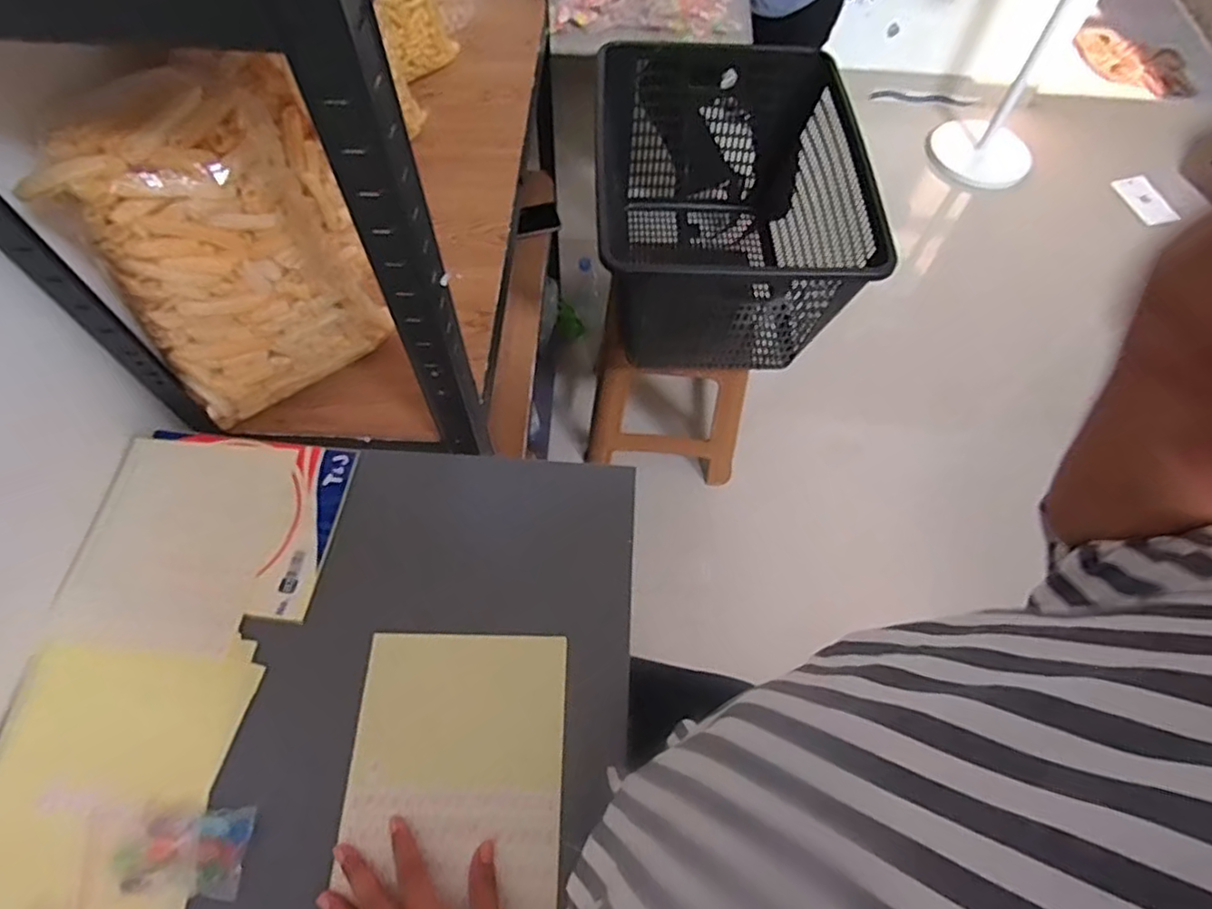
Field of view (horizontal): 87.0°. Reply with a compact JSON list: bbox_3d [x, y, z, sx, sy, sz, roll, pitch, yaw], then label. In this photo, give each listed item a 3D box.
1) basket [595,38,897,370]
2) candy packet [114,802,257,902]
[{"bbox_3d":[0.199,-0.413,1.150,0.408,0.338,0.550,1,62,-1],"label":"basket"},{"bbox_3d":[-0.305,0.282,0.456,0.087,0.013,0.053,3,62,-1],"label":"candy packet"}]

